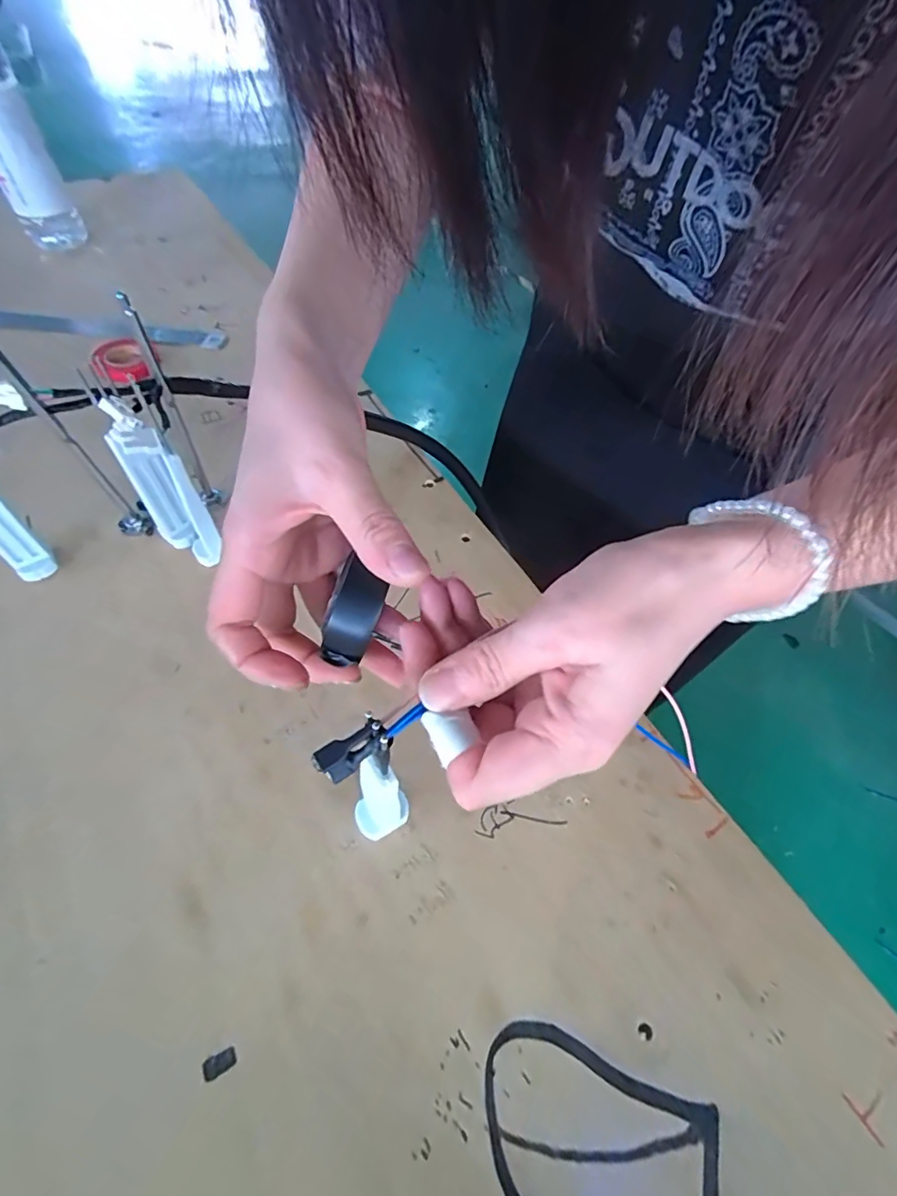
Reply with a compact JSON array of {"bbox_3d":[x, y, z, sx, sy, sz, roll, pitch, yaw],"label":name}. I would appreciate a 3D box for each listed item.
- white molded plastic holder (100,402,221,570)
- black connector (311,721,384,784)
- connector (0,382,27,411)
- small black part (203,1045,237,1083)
[{"bbox_3d":[-0.185,-0.068,0.341,0.051,0.116,0.023,39,63,21],"label":"white molded plastic holder"},{"bbox_3d":[-0.035,0.055,0.185,0.025,0.009,0.011,-29,63,-20],"label":"black connector"},{"bbox_3d":[-0.253,-0.114,0.293,0.021,0.017,0.007,15,56,5],"label":"connector"},{"bbox_3d":[-0.103,0.209,0.232,0.014,0.004,0.008,-20,60,-16],"label":"small black part"}]

